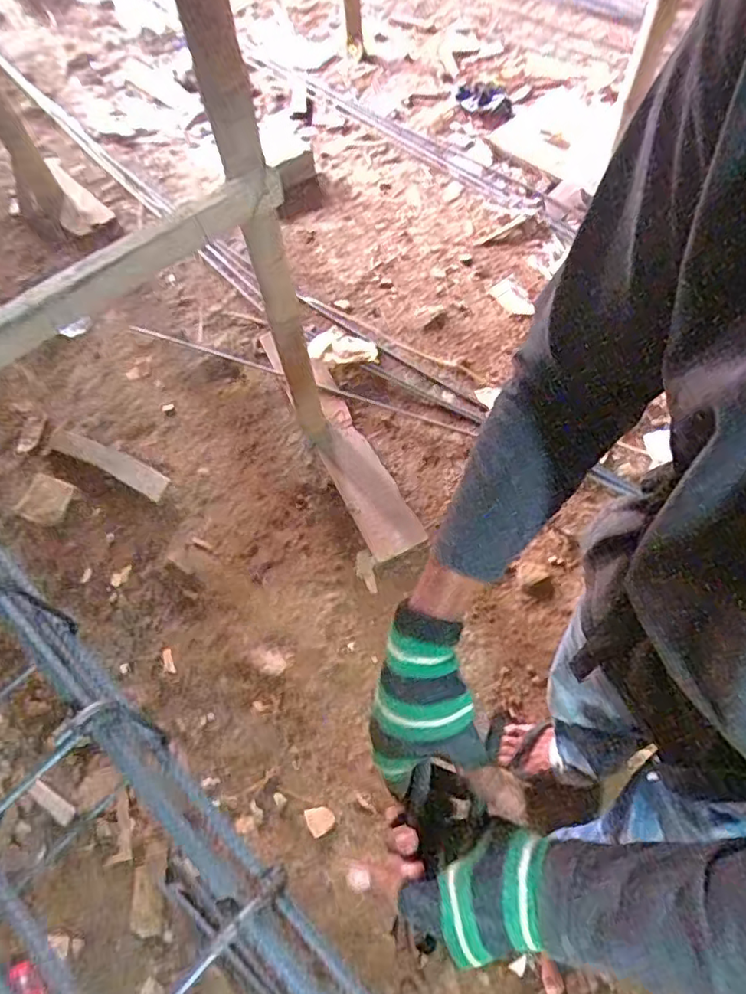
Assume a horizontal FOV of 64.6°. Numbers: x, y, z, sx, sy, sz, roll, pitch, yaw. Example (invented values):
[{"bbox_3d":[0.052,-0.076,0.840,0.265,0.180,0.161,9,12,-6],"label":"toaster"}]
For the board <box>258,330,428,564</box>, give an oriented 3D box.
[{"bbox_3d":[-0.098,-0.177,1.490,0.130,0.032,0.733,-26,68,-9],"label":"board"}]

